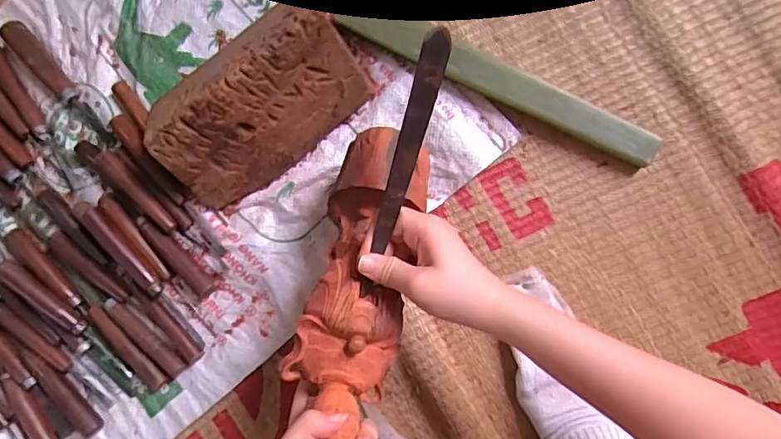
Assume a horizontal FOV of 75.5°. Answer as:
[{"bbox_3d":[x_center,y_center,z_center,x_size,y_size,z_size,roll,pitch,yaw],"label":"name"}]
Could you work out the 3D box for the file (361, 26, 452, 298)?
[{"bbox_3d":[0.008,-0.034,0.359,0.021,0.004,0.195,7,110,-24],"label":"file"}]

